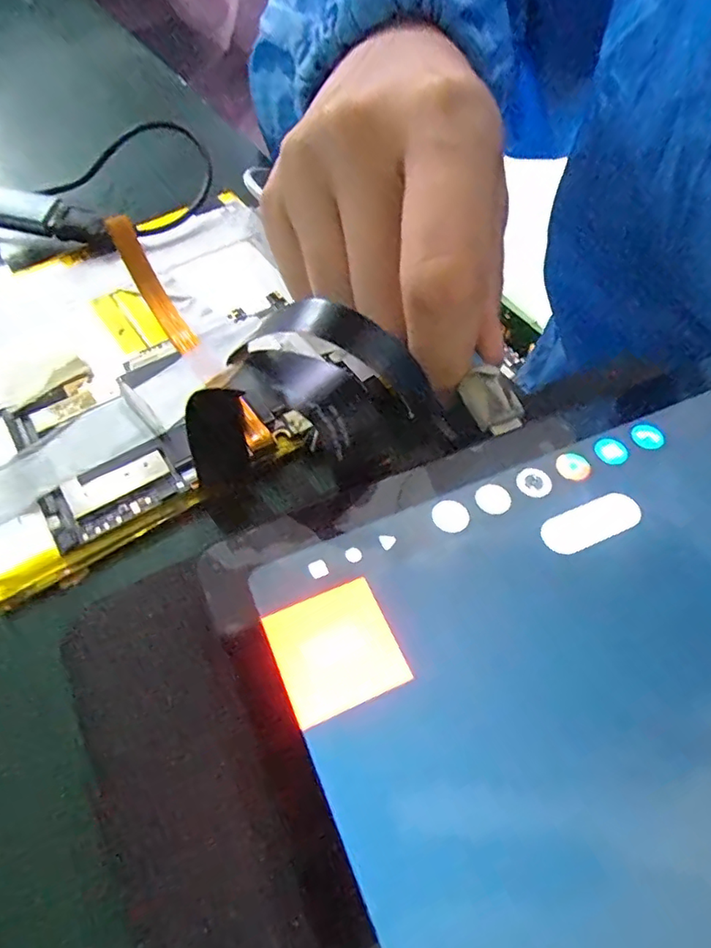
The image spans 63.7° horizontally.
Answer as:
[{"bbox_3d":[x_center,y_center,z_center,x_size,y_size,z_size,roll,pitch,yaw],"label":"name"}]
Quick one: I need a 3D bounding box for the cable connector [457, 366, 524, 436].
[{"bbox_3d":[0.032,-0.018,0.136,0.010,0.006,0.017,-21,56,-9],"label":"cable connector"}]

